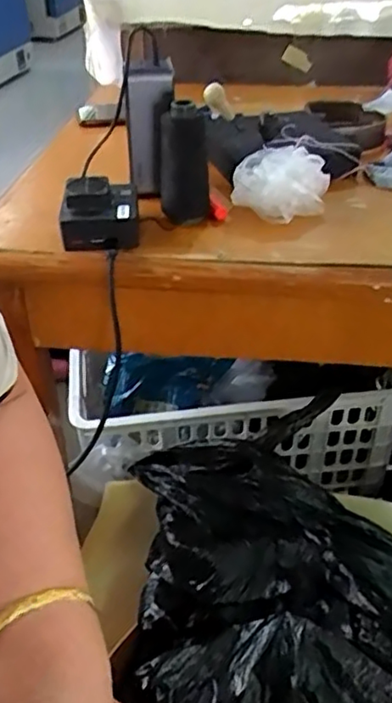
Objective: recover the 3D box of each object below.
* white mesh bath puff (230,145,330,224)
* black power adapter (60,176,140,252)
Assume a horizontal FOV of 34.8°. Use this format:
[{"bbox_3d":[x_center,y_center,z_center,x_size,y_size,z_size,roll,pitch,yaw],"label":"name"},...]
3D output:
[{"bbox_3d":[0.084,-0.169,0.626,0.094,0.048,0.076,4,37,6],"label":"white mesh bath puff"},{"bbox_3d":[-0.090,-0.132,0.591,0.071,0.046,0.078,-1,37,-2],"label":"black power adapter"}]

